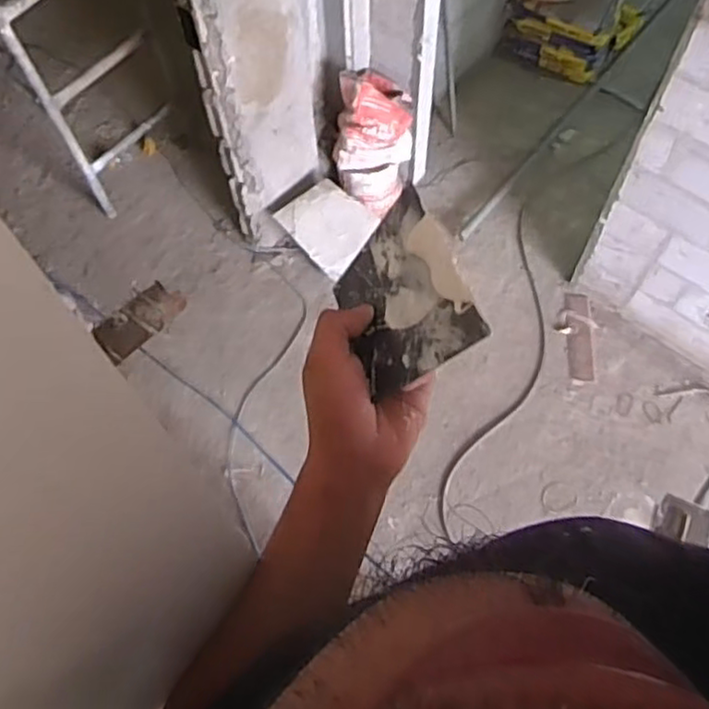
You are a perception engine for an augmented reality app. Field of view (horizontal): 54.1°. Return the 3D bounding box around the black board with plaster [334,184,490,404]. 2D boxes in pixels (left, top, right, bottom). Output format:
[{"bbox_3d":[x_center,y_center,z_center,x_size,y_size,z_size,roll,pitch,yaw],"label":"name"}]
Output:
[{"bbox_3d":[0.032,-0.041,0.469,0.010,0.096,0.138,21,35,-36],"label":"black board with plaster"}]

